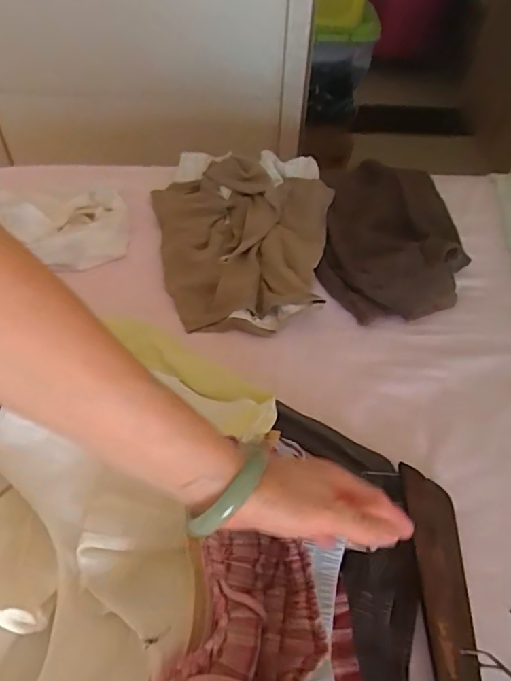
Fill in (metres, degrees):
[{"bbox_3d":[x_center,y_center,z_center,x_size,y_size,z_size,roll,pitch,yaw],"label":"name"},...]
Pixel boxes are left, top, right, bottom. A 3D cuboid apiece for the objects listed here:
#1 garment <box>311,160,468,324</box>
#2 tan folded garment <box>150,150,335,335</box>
[{"bbox_3d":[0.195,-0.159,0.777,0.195,0.073,0.336,7,51,4],"label":"garment"},{"bbox_3d":[-0.022,-0.166,0.768,0.244,0.039,0.366,3,51,1],"label":"tan folded garment"}]

